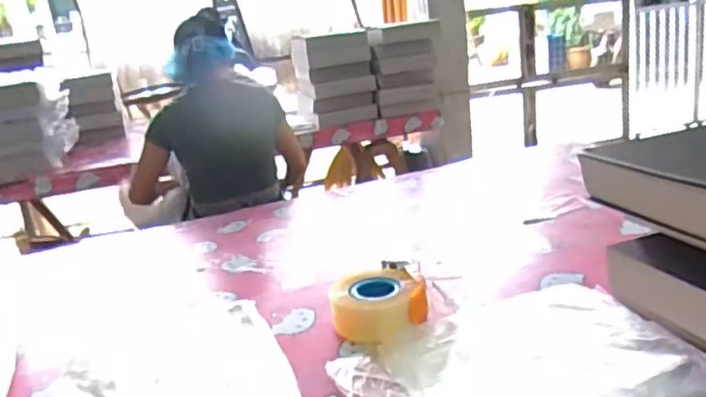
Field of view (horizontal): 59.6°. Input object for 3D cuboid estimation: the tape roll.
[{"bbox_3d":[0.033,0.147,0.866,0.117,0.052,0.117,-6,16,2],"label":"tape roll"}]

